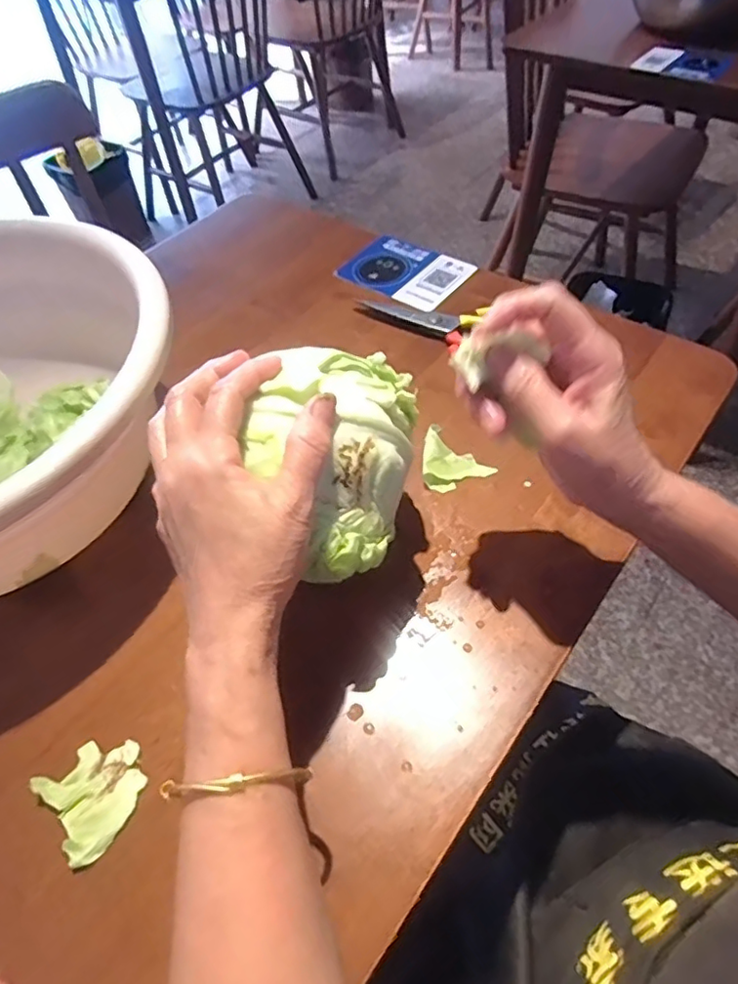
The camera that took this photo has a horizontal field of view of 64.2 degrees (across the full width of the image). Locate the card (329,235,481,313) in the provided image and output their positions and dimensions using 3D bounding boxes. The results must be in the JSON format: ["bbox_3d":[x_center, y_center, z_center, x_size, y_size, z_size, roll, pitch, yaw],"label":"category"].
[{"bbox_3d":[0.037,-0.229,0.611,0.119,0.008,0.090,35,67,26],"label":"card"}]

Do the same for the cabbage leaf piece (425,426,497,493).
[{"bbox_3d":[0.060,-0.020,0.441,0.055,0.017,0.042,32,62,25],"label":"cabbage leaf piece"}]

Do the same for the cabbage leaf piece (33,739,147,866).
[{"bbox_3d":[-0.149,0.165,0.324,0.050,0.010,0.056,-33,58,-19],"label":"cabbage leaf piece"}]

